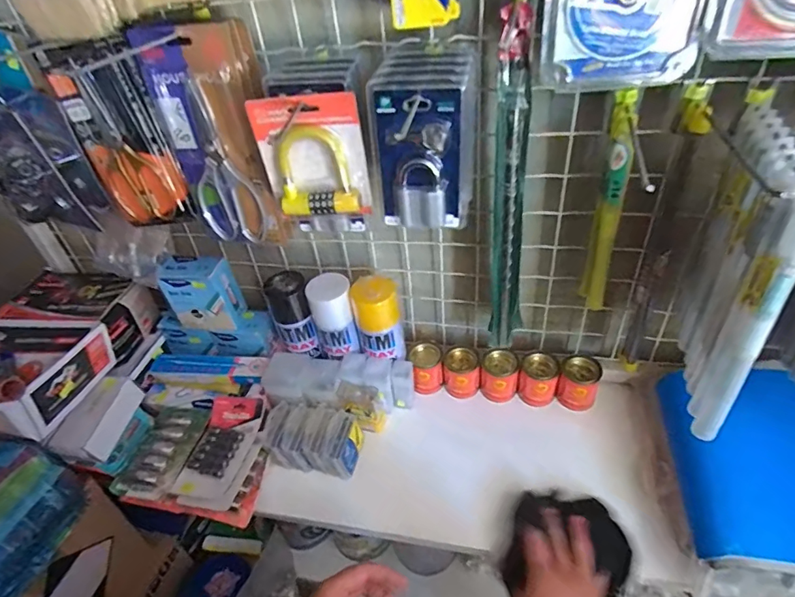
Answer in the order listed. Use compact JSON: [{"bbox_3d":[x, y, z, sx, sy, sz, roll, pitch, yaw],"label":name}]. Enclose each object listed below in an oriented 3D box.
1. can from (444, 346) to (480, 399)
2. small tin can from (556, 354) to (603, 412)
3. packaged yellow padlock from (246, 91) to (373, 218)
[{"bbox_3d":[0.101,0.121,0.733,0.053,0.073,0.053,-5,38,4],"label":"can"},{"bbox_3d":[0.268,0.125,0.688,0.052,0.067,0.049,-5,38,4],"label":"small tin can"},{"bbox_3d":[-0.088,-0.143,0.479,0.105,0.118,0.025,-2,38,8],"label":"packaged yellow padlock"}]

